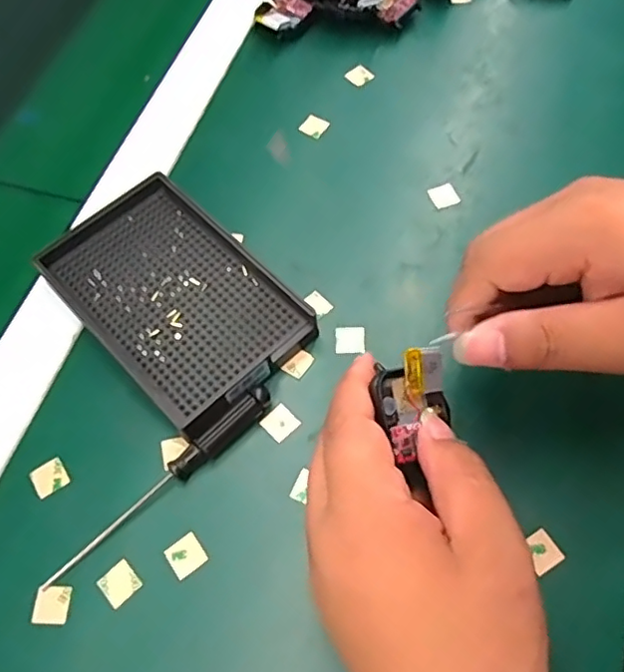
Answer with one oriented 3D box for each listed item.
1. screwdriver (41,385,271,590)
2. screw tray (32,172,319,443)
[{"bbox_3d":[-0.072,0.070,0.285,0.131,0.013,0.011,-38,67,-15],"label":"screwdriver"},{"bbox_3d":[-0.076,-0.021,0.326,0.088,0.026,0.142,-42,68,-16],"label":"screw tray"}]

